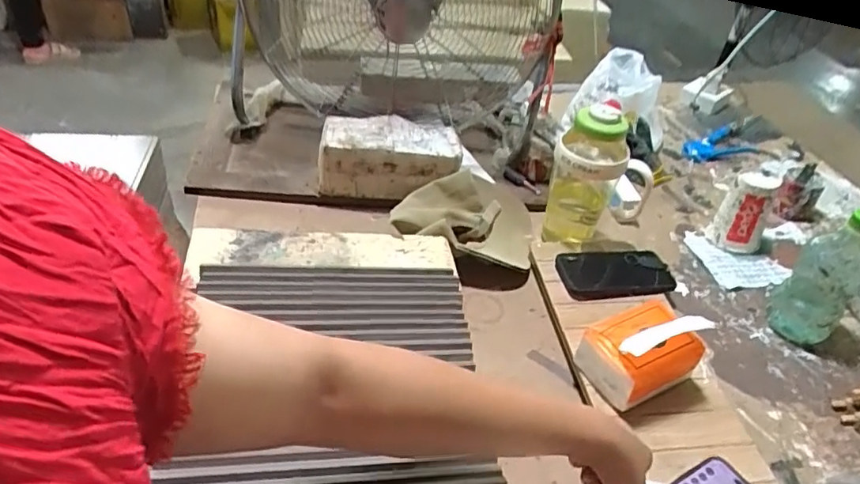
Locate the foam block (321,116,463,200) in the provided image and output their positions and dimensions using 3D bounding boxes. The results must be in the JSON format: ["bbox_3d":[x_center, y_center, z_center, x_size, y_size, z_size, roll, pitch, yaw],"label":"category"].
[{"bbox_3d":[-0.065,-0.128,0.891,0.223,0.110,0.093,0,39,1],"label":"foam block"}]

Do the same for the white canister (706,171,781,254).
[{"bbox_3d":[0.510,-0.050,0.898,0.077,0.131,0.082,24,45,28],"label":"white canister"}]

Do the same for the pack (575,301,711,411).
[{"bbox_3d":[0.250,0.118,0.656,0.124,0.090,0.112,-19,42,-21],"label":"pack"}]

